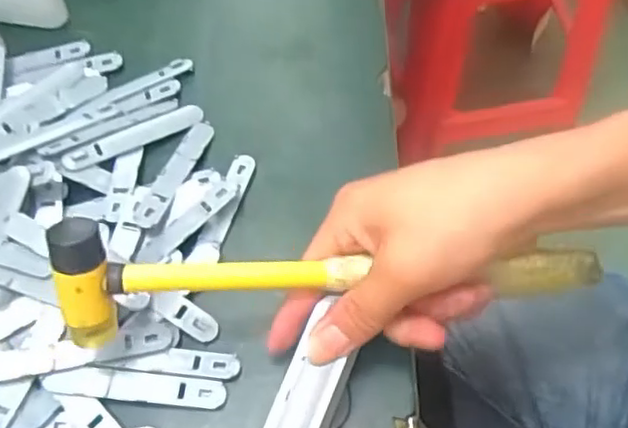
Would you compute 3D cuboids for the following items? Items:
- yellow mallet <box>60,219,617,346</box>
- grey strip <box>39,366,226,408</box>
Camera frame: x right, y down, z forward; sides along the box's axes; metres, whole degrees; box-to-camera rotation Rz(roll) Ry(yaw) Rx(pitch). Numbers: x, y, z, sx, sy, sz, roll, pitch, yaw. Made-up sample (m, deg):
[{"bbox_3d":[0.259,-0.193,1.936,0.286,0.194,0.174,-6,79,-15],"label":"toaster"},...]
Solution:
[{"bbox_3d":[0.011,0.033,0.313,0.260,0.035,0.045,0,62,-5],"label":"yellow mallet"},{"bbox_3d":[-0.094,0.092,0.346,0.092,0.004,0.016,7,62,-6],"label":"grey strip"}]

